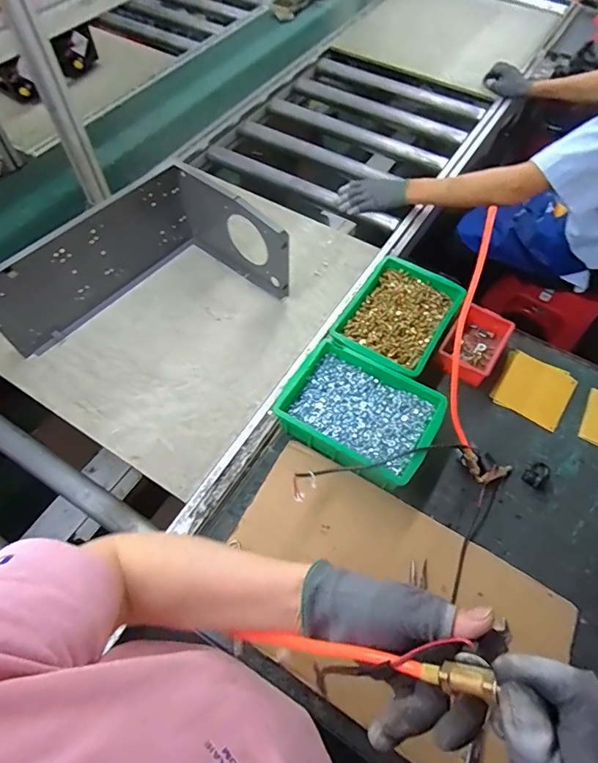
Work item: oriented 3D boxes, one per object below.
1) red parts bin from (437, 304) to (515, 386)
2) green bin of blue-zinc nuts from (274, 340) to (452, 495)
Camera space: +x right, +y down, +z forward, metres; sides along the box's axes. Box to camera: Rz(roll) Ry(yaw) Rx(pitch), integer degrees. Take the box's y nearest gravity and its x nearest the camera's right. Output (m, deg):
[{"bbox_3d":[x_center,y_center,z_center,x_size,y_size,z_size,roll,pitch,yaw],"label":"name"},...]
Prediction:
[{"bbox_3d":[0.334,-0.069,0.856,0.100,0.049,0.163,30,64,16],"label":"red parts bin"},{"bbox_3d":[0.106,0.056,0.780,0.246,0.082,0.186,28,64,15],"label":"green bin of blue-zinc nuts"}]

